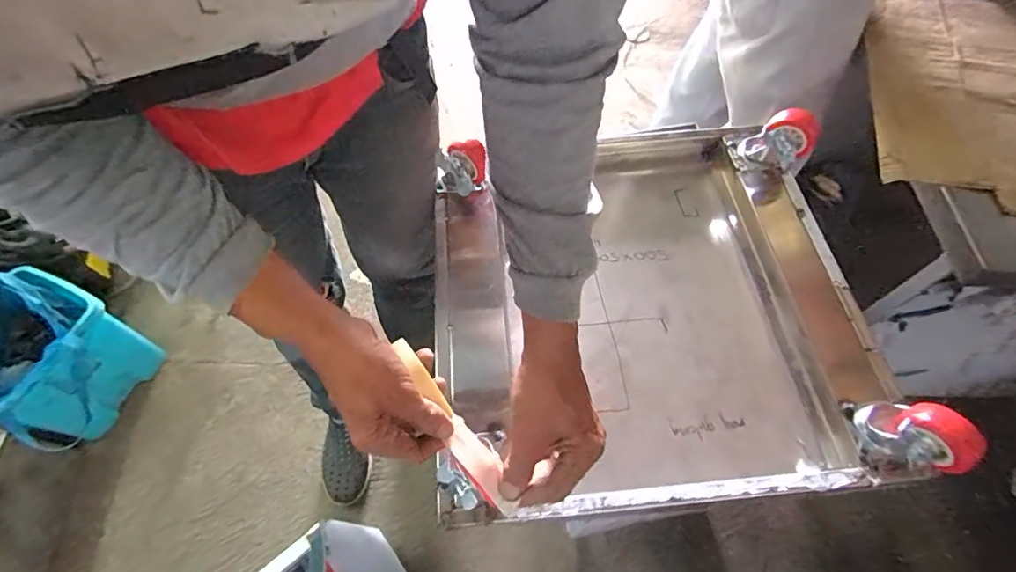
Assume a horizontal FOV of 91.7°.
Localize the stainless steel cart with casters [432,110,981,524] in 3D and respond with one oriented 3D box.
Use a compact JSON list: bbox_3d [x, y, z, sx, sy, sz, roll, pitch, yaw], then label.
[{"bbox_3d":[0.155,-0.011,0.579,0.467,0.124,0.486,-3,61,-3],"label":"stainless steel cart with casters"}]

